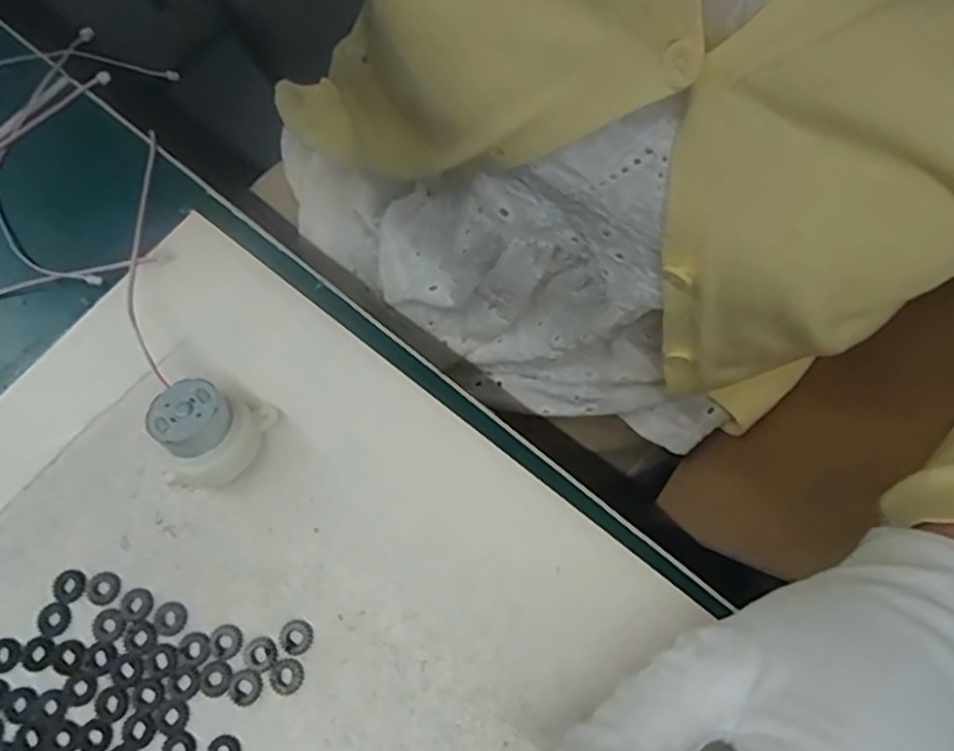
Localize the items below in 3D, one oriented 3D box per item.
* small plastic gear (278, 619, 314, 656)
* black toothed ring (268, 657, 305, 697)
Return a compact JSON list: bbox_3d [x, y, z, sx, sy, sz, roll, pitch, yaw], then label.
[{"bbox_3d":[-0.059,0.085,0.221,0.011,0.004,0.011,-6,72,-1],"label":"small plastic gear"},{"bbox_3d":[-0.061,0.096,0.217,0.011,0.004,0.011,0,72,1],"label":"black toothed ring"}]

